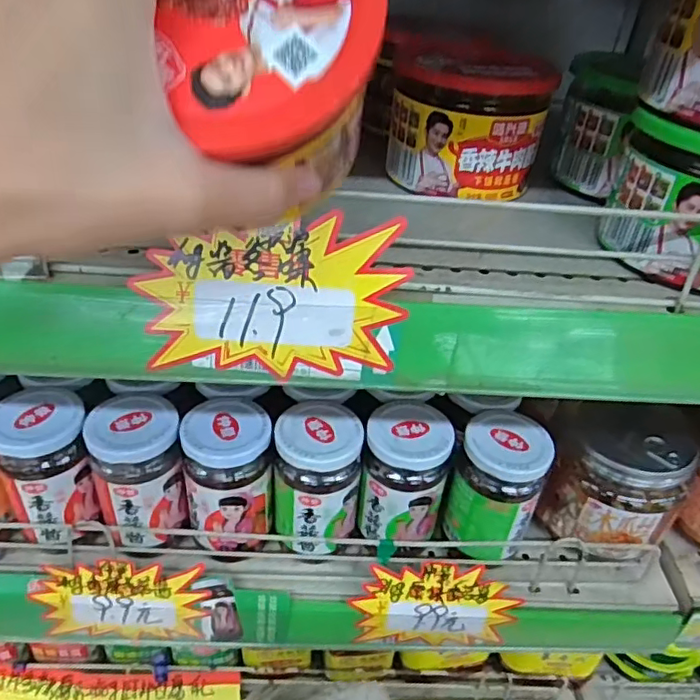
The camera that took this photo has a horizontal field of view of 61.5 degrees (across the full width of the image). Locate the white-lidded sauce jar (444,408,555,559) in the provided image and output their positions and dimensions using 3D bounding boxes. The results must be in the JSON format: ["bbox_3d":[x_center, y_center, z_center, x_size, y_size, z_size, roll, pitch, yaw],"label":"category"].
[{"bbox_3d":[0.106,0.099,0.430,0.062,0.091,0.064,13,39,9],"label":"white-lidded sauce jar"}]

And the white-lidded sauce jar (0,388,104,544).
[{"bbox_3d":[-0.211,0.081,0.413,0.059,0.090,0.067,-16,43,-25],"label":"white-lidded sauce jar"}]

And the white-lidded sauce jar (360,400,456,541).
[{"bbox_3d":[0.040,0.092,0.430,0.059,0.091,0.061,3,38,-3],"label":"white-lidded sauce jar"}]

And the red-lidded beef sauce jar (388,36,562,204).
[{"bbox_3d":[0.077,-0.154,0.388,0.098,0.072,0.101,10,38,6],"label":"red-lidded beef sauce jar"}]

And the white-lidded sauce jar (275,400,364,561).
[{"bbox_3d":[-0.023,0.094,0.424,0.059,0.097,0.064,3,38,-3],"label":"white-lidded sauce jar"}]

